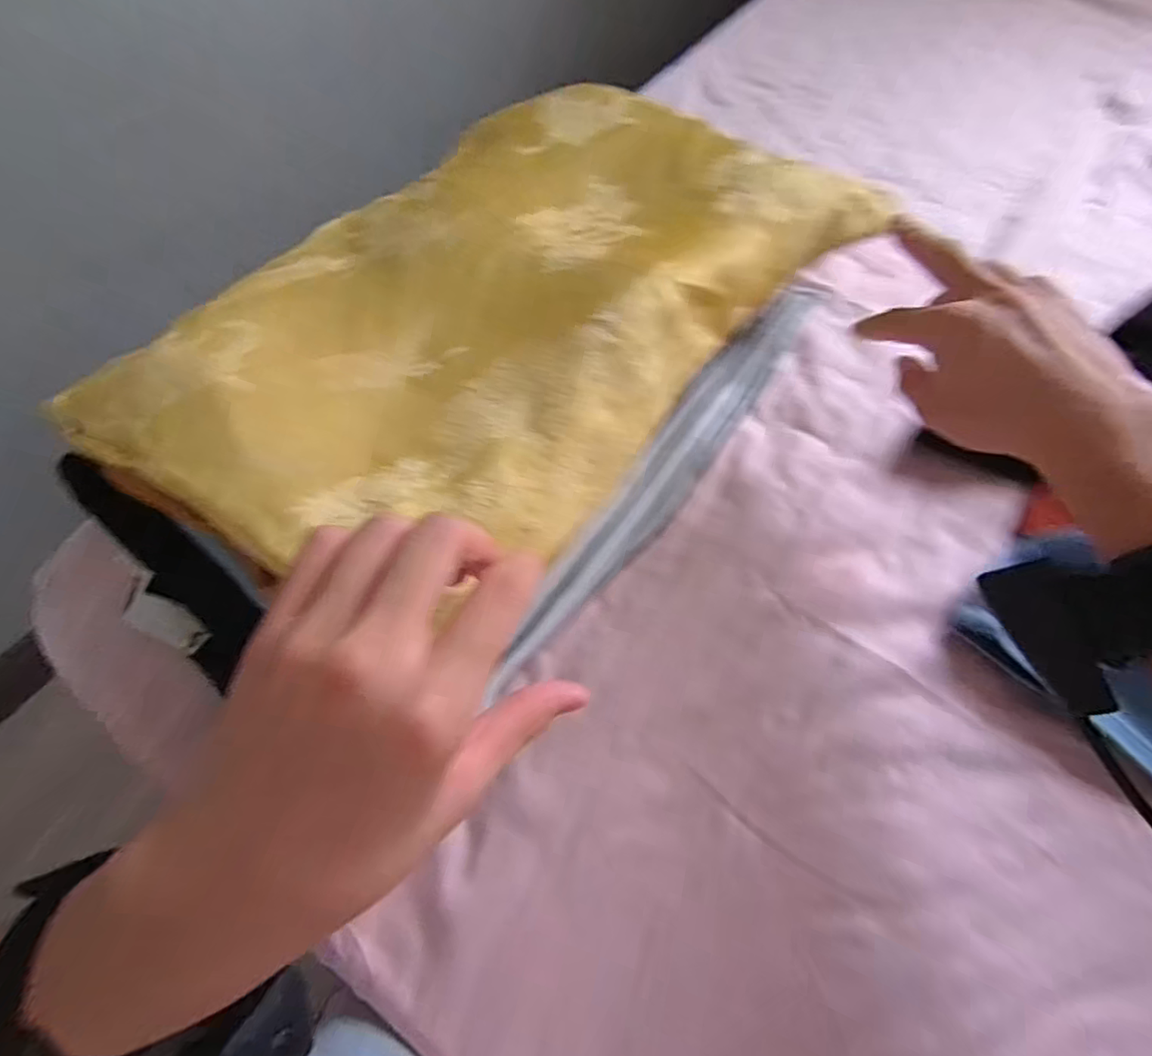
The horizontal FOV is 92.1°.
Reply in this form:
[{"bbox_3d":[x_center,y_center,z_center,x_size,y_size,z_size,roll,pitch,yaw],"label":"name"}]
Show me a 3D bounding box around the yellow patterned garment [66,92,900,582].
[{"bbox_3d":[-0.032,-0.156,0.350,0.270,0.044,0.464,35,67,17],"label":"yellow patterned garment"}]

